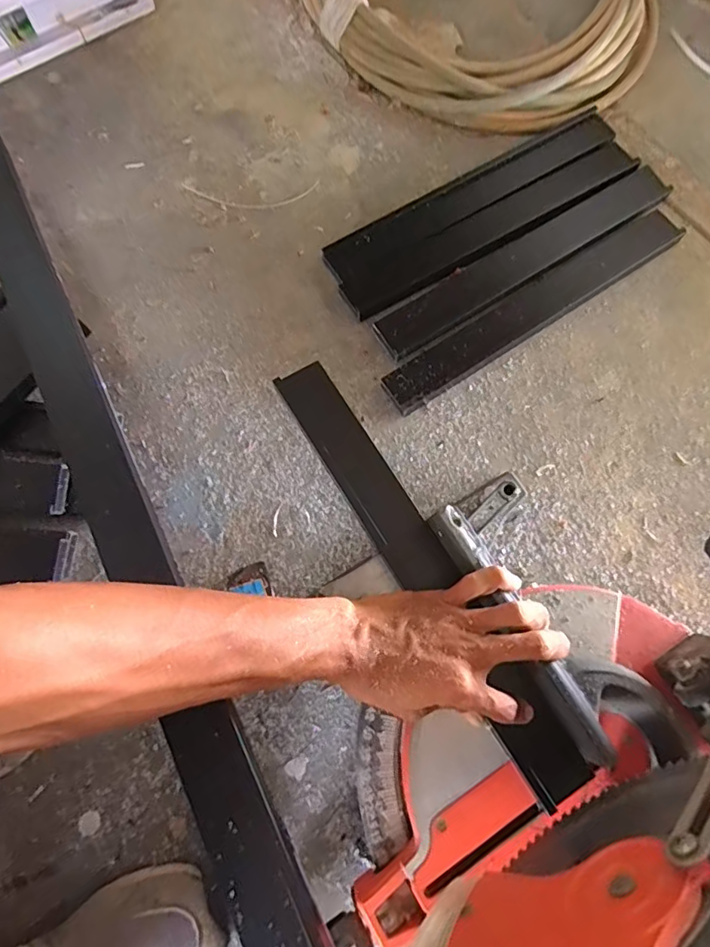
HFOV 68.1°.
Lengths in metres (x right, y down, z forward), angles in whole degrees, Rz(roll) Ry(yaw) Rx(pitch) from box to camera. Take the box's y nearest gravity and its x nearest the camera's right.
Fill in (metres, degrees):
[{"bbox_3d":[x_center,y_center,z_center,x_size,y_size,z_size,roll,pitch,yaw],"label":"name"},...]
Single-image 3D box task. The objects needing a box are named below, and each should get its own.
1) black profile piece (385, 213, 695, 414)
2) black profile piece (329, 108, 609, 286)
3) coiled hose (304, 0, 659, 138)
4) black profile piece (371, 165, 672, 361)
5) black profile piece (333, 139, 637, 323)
[{"bbox_3d":[0.196,-0.179,0.573,0.375,0.022,0.046,-32,78,-8],"label":"black profile piece"},{"bbox_3d":[0.140,-0.330,0.620,0.391,0.016,0.056,-30,77,-8],"label":"black profile piece"},{"bbox_3d":[0.156,-0.642,0.689,0.437,0.056,0.456,-8,75,-2],"label":"coiled hose"},{"bbox_3d":[0.193,-0.240,0.588,0.382,0.022,0.052,-32,78,-8],"label":"black profile piece"},{"bbox_3d":[0.160,-0.281,0.603,0.381,0.020,0.055,-30,77,-8],"label":"black profile piece"}]

